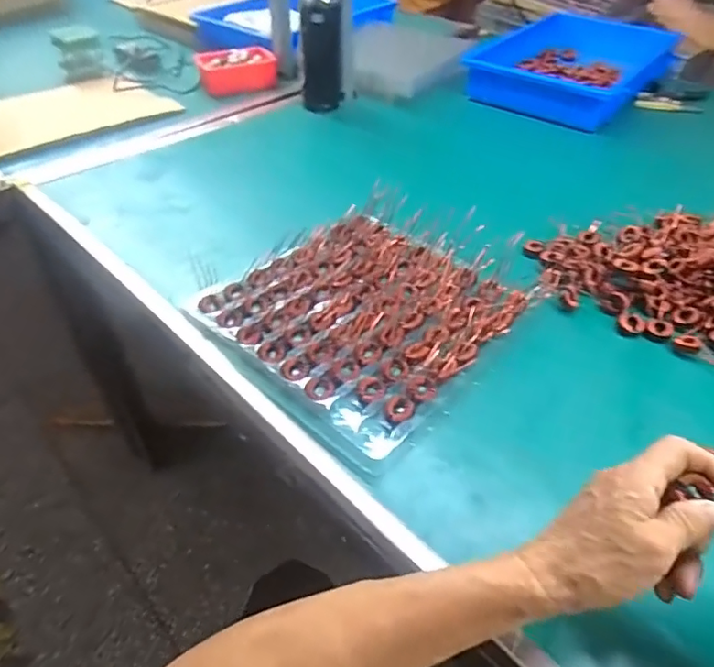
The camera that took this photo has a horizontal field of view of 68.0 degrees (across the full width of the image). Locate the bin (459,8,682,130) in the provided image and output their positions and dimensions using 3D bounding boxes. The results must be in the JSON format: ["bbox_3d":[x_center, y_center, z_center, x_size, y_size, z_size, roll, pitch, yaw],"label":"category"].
[{"bbox_3d":[0.461,-0.586,1.150,0.347,0.100,0.439,26,50,24],"label":"bin"}]

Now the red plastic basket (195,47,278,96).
[{"bbox_3d":[-0.241,-0.532,1.076,0.154,0.055,0.100,-18,47,-18],"label":"red plastic basket"}]

